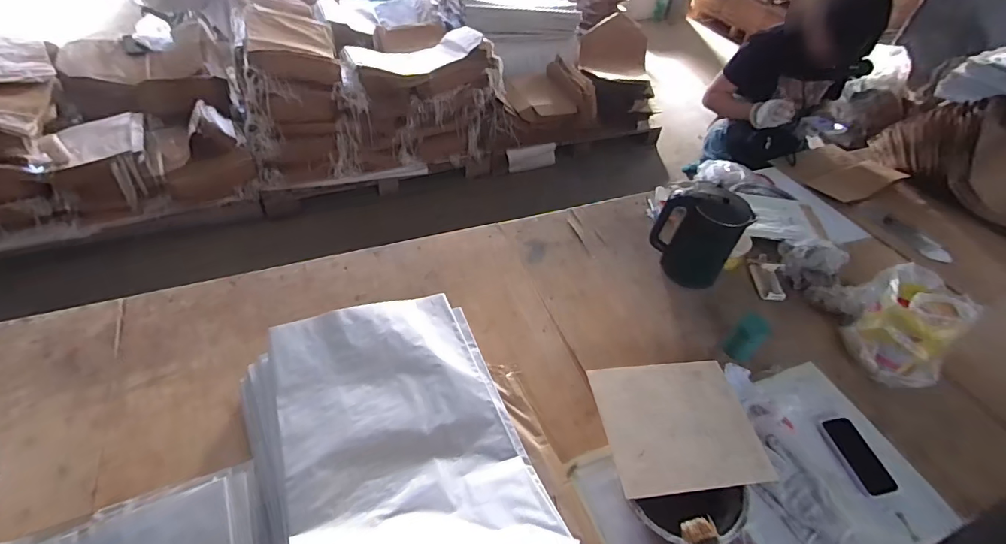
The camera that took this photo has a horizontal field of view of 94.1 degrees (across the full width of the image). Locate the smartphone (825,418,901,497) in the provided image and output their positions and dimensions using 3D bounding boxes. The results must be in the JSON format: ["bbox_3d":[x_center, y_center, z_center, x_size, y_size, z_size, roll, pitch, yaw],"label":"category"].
[{"bbox_3d":[0.678,0.350,0.896,0.068,0.012,0.143,-3,47,-9],"label":"smartphone"}]

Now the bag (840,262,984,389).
[{"bbox_3d":[0.876,0.118,1.020,0.197,0.187,0.200,-28,56,-29],"label":"bag"}]

